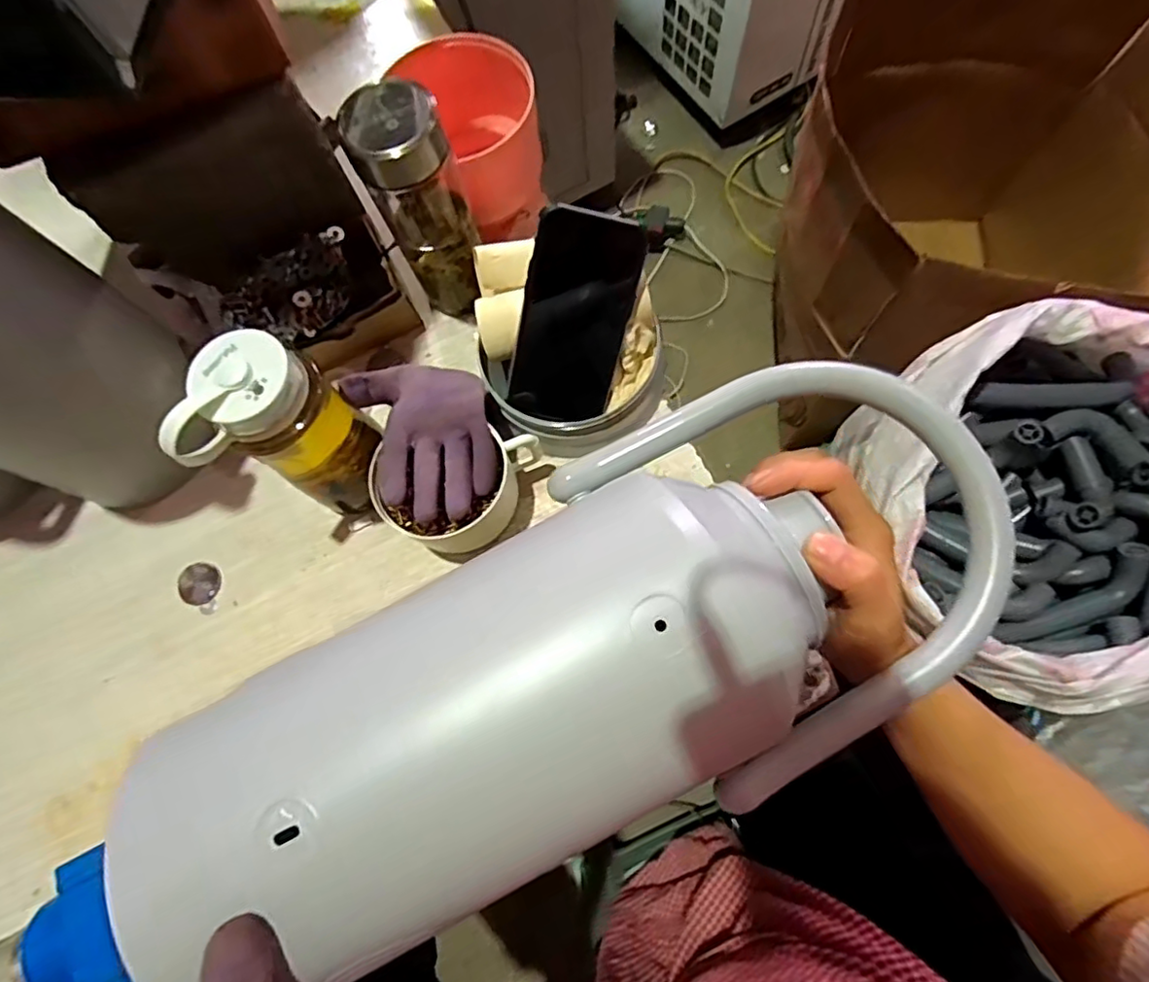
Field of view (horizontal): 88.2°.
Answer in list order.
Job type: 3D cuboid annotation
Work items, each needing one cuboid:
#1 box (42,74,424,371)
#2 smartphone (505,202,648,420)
[{"bbox_3d":[-0.274,-0.196,0.501,0.203,0.161,0.141,-26,74,-3],"label":"box"},{"bbox_3d":[0.002,-0.135,0.476,0.087,0.009,0.162,8,122,-13],"label":"smartphone"}]

